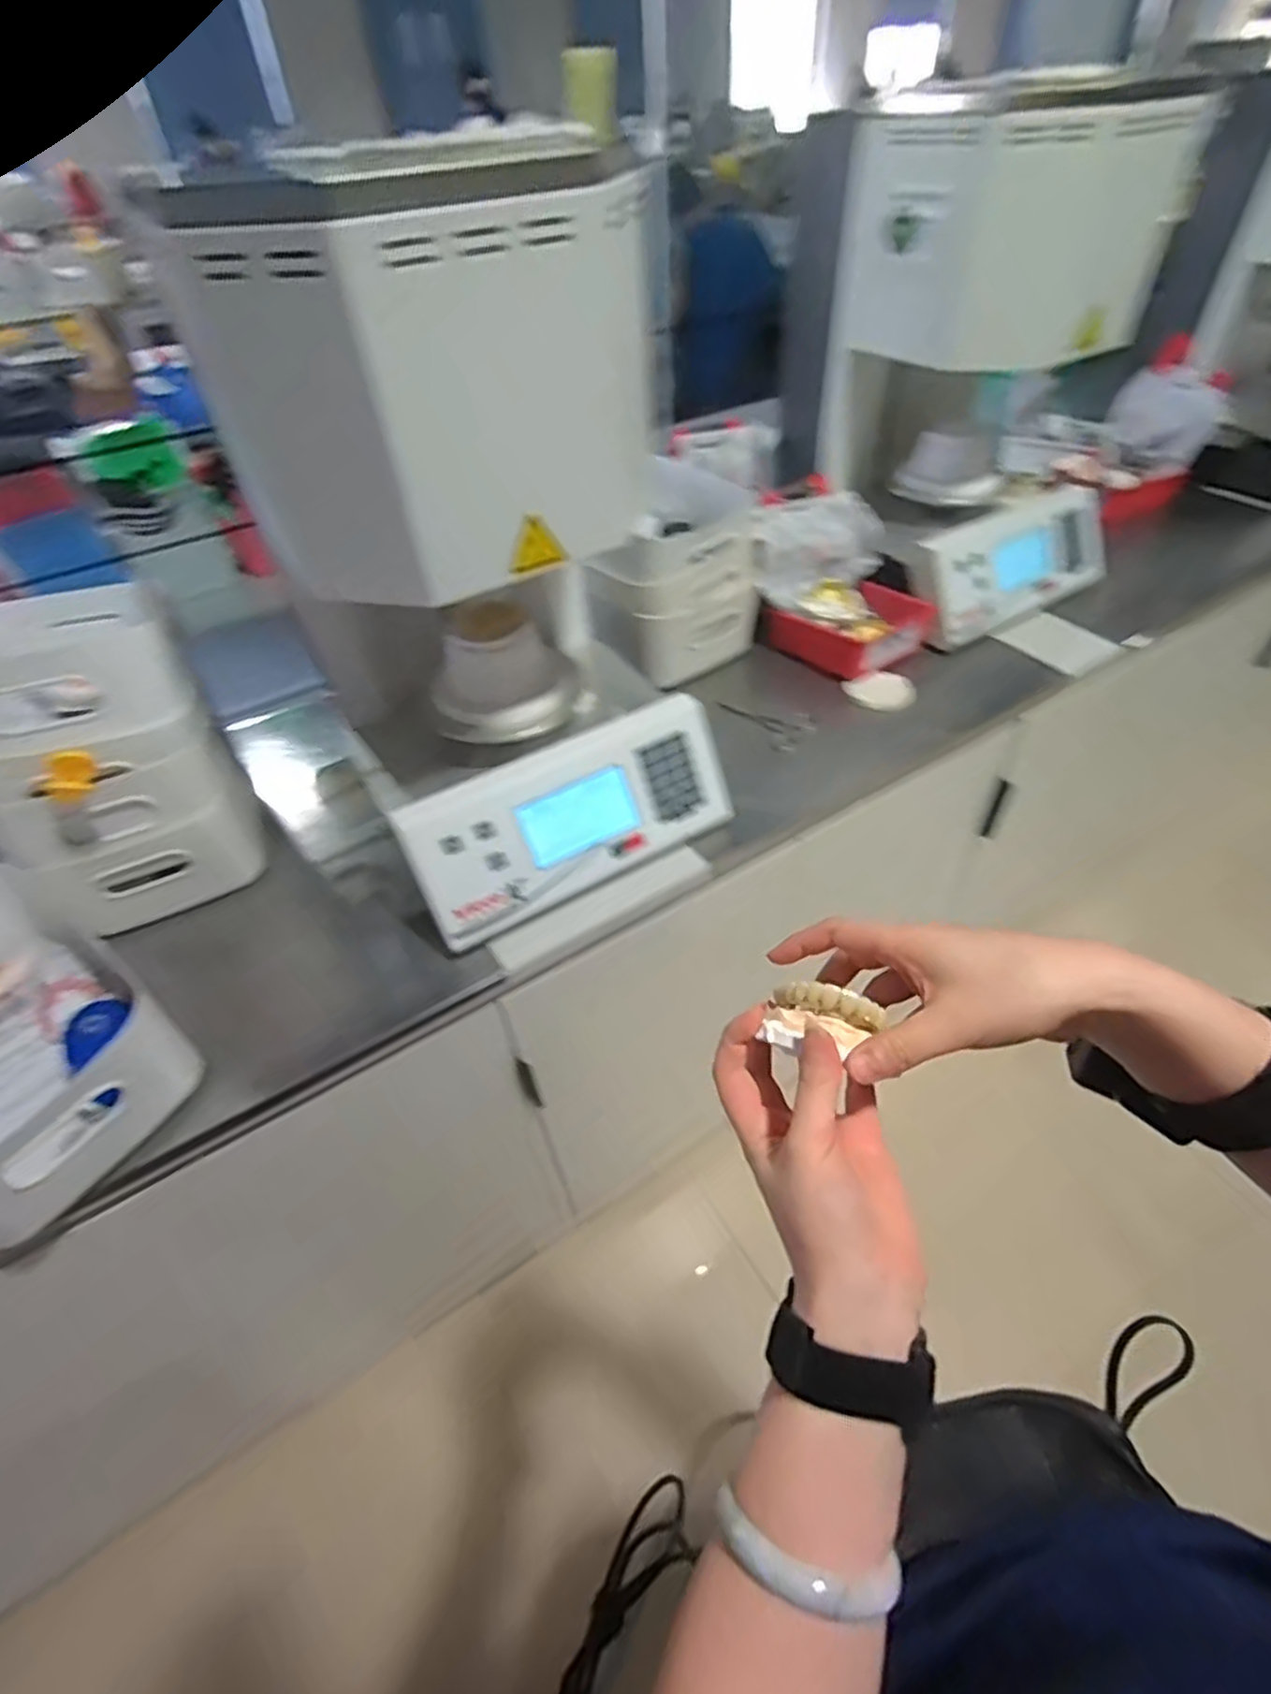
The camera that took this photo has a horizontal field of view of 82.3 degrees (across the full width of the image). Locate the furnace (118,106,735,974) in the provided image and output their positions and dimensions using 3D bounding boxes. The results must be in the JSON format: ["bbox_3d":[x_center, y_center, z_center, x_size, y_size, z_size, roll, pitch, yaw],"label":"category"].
[{"bbox_3d":[-0.116,-0.205,0.635,0.323,0.542,0.293,-25,50,-19],"label":"furnace"}]

